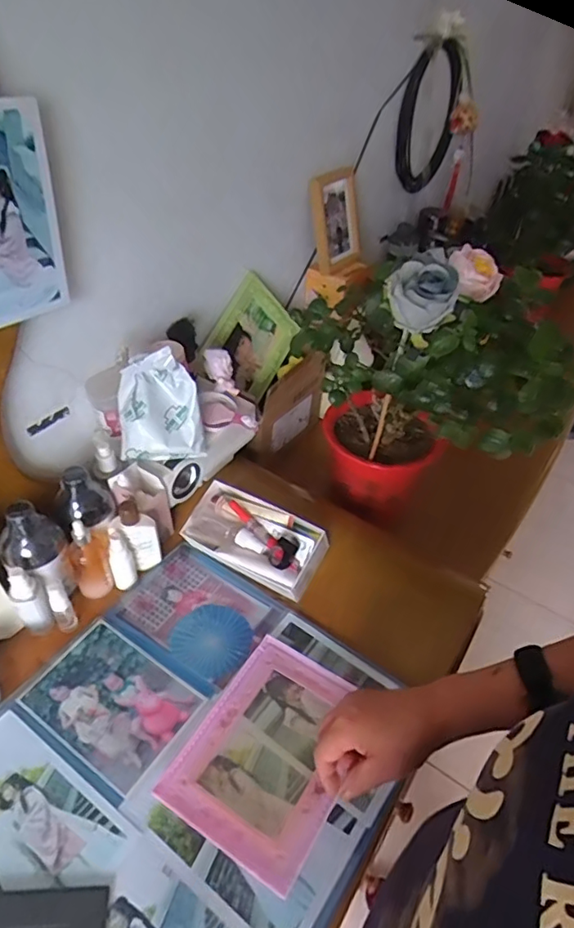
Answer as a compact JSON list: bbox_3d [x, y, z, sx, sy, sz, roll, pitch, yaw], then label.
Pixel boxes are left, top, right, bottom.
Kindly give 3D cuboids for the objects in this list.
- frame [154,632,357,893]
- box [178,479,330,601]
[{"bbox_3d":[-0.015,0.305,0.600,0.154,0.021,0.205,24,46,21],"label":"frame"},{"bbox_3d":[-0.043,0.101,0.751,0.183,0.062,0.096,25,70,23],"label":"box"}]

